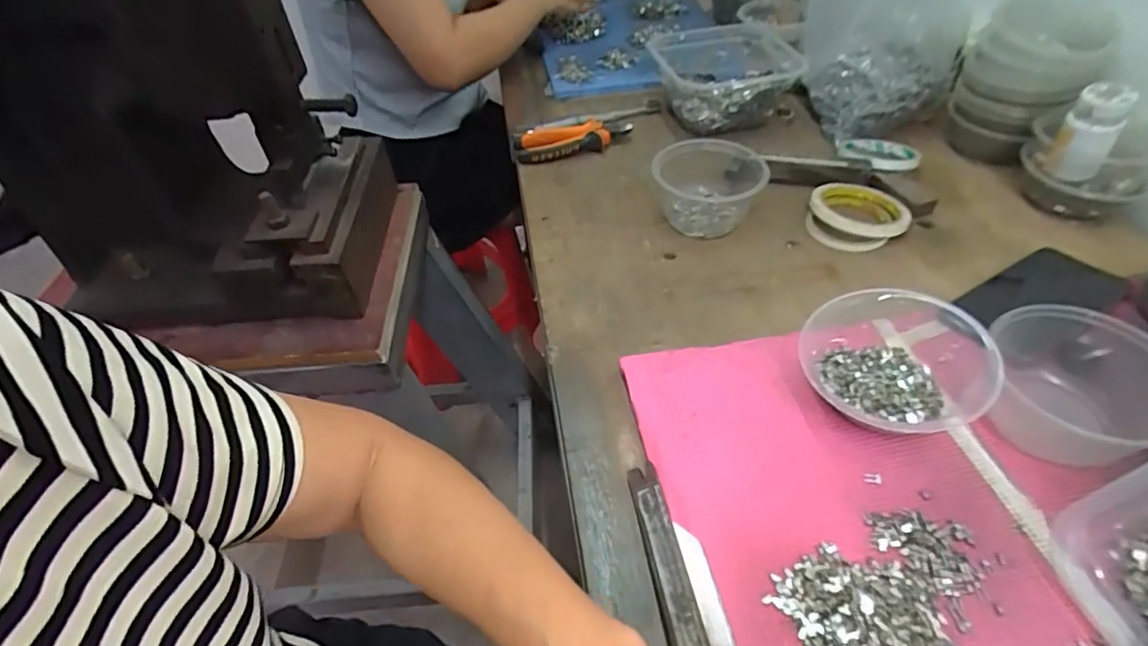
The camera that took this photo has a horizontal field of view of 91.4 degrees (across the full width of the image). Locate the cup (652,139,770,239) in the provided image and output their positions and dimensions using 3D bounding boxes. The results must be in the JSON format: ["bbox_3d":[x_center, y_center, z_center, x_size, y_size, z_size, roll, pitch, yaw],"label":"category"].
[{"bbox_3d":[0.152,-0.157,0.608,0.108,0.065,0.118,-4,47,4],"label":"cup"}]

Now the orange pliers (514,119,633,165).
[{"bbox_3d":[-0.001,-0.236,0.723,0.151,0.028,0.074,-6,47,1],"label":"orange pliers"}]

